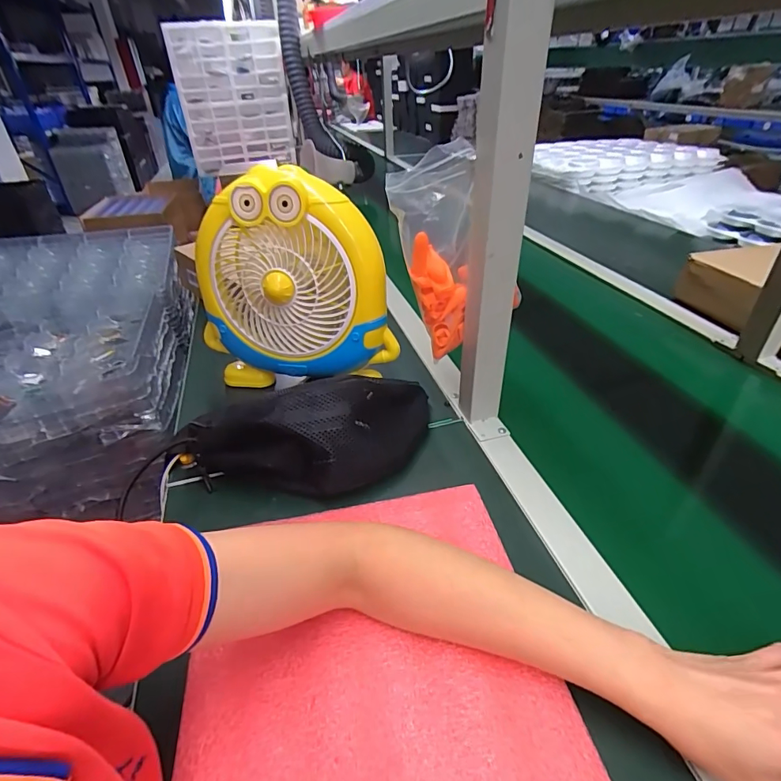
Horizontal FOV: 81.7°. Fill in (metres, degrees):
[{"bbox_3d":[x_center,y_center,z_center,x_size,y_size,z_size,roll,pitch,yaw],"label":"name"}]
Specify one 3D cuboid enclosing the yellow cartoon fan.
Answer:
[{"bbox_3d":[-0.124,-0.129,0.573,0.256,0.252,0.091,1,36,5],"label":"yellow cartoon fan"}]

